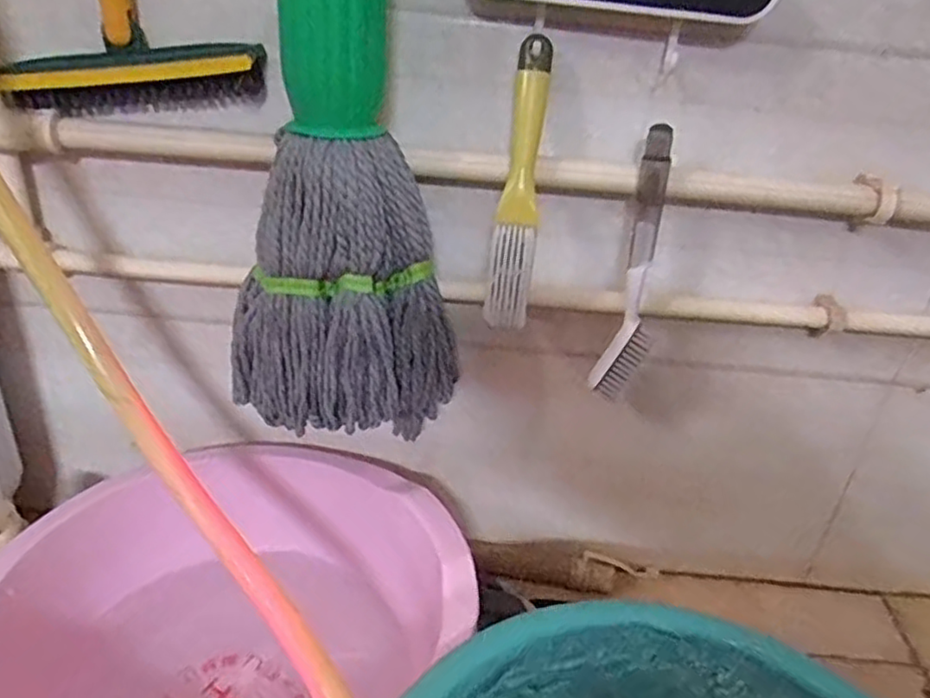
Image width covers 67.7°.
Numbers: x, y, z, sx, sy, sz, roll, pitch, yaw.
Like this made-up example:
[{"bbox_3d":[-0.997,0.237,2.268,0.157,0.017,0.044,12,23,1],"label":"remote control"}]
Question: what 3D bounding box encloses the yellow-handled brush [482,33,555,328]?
[{"bbox_3d":[0.044,-0.129,0.557,0.033,0.225,0.036,7,10,2],"label":"yellow-handled brush"}]

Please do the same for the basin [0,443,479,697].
[{"bbox_3d":[-0.218,0.259,0.588,0.362,0.179,0.374,4,30,-3],"label":"basin"}]

